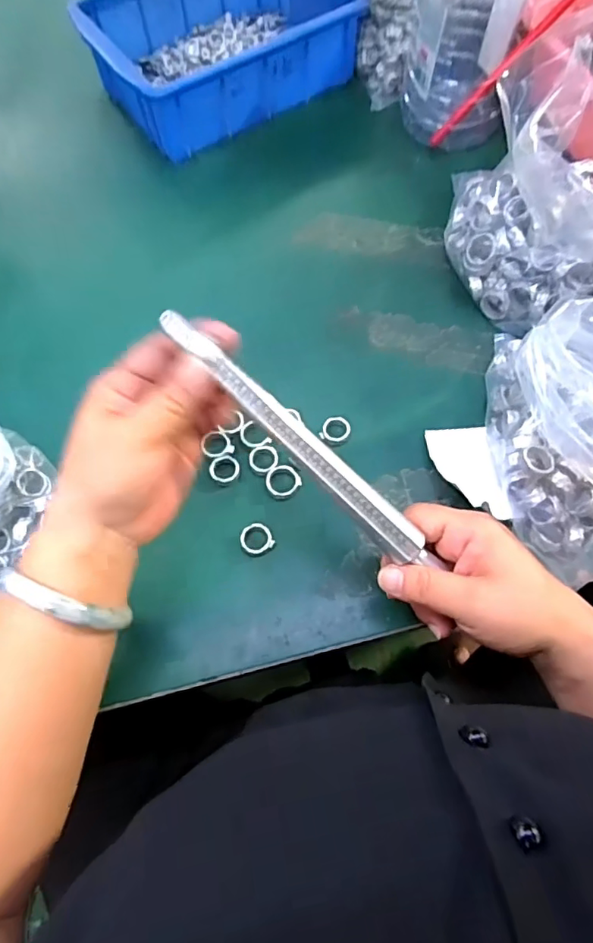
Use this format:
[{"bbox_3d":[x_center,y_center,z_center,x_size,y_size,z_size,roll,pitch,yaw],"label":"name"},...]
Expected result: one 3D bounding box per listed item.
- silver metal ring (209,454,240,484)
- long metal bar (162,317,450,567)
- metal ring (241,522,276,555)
[{"bbox_3d":[-0.051,-0.002,0.383,0.021,0.004,0.020,0,66,0],"label":"silver metal ring"},{"bbox_3d":[0.006,-0.011,0.281,0.191,0.009,0.019,44,72,-13],"label":"long metal bar"},{"bbox_3d":[-0.028,0.045,0.363,0.021,0.009,0.023,0,66,0],"label":"metal ring"}]

